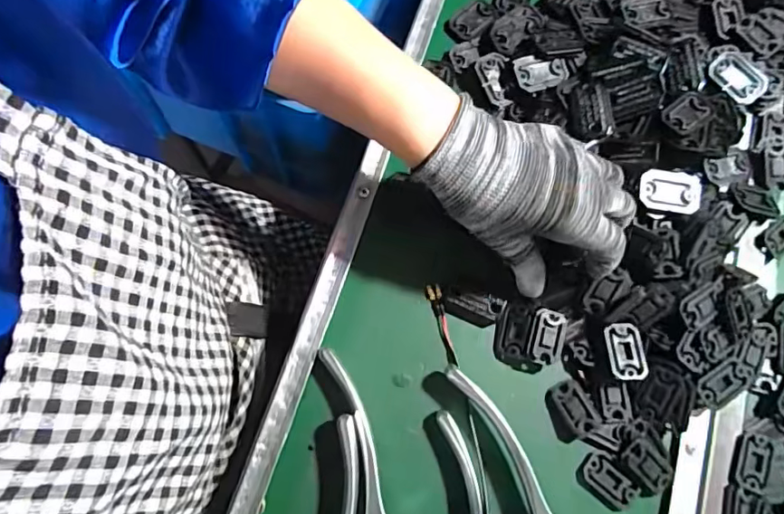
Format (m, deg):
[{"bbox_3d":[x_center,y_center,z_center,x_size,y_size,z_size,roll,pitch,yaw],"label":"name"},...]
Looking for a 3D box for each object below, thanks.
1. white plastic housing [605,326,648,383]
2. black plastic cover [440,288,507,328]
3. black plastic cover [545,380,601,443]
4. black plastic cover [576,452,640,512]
[{"bbox_3d":[0.156,0.063,0.348,0.023,0.009,0.037,-3,74,-3],"label":"white plastic housing"},{"bbox_3d":[0.056,0.036,0.366,0.044,0.006,0.022,10,74,1],"label":"black plastic cover"},{"bbox_3d":[0.121,0.104,0.353,0.027,0.010,0.038,-16,75,-7],"label":"black plastic cover"},{"bbox_3d":[0.142,0.148,0.344,0.038,0.005,0.025,41,76,9],"label":"black plastic cover"}]

